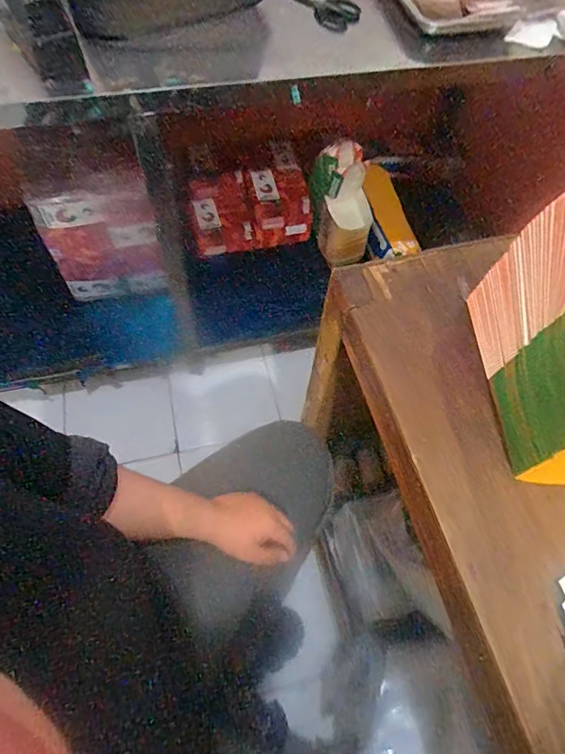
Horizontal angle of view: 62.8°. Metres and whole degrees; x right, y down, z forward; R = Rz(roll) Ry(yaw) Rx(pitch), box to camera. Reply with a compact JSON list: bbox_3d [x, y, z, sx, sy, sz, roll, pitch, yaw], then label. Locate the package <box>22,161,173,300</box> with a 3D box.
[{"bbox_3d":[-0.449,-0.340,1.172,0.259,0.375,0.060,-21,64,-15],"label":"package"}]

